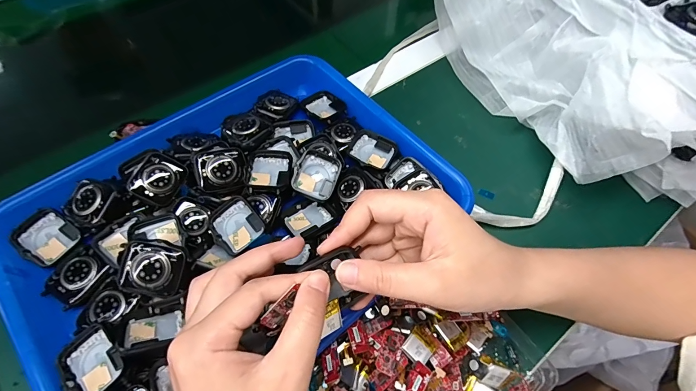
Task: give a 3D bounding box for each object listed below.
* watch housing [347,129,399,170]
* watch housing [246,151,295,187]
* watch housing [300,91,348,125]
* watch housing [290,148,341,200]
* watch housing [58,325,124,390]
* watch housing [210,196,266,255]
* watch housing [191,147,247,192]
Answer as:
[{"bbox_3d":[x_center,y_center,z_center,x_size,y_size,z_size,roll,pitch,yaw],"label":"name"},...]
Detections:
[{"bbox_3d":[0.023,-0.040,0.318,0.041,0.009,0.037,25,62,12],"label":"watch housing"},{"bbox_3d":[-0.066,-0.023,0.294,0.036,0.009,0.041,0,60,-2],"label":"watch housing"},{"bbox_3d":[-0.024,-0.090,0.352,0.039,0.011,0.045,-32,66,-19],"label":"watch housing"},{"bbox_3d":[-0.027,-0.018,0.296,0.037,0.013,0.041,20,72,0],"label":"watch housing"},{"bbox_3d":[-0.164,0.106,0.220,0.042,0.013,0.034,41,67,19],"label":"watch housing"},{"bbox_3d":[-0.088,0.023,0.272,0.035,0.014,0.041,-34,67,-19],"label":"watch housing"},{"bbox_3d":[-0.106,-0.022,0.287,0.040,0.010,0.037,-14,84,-20],"label":"watch housing"}]

